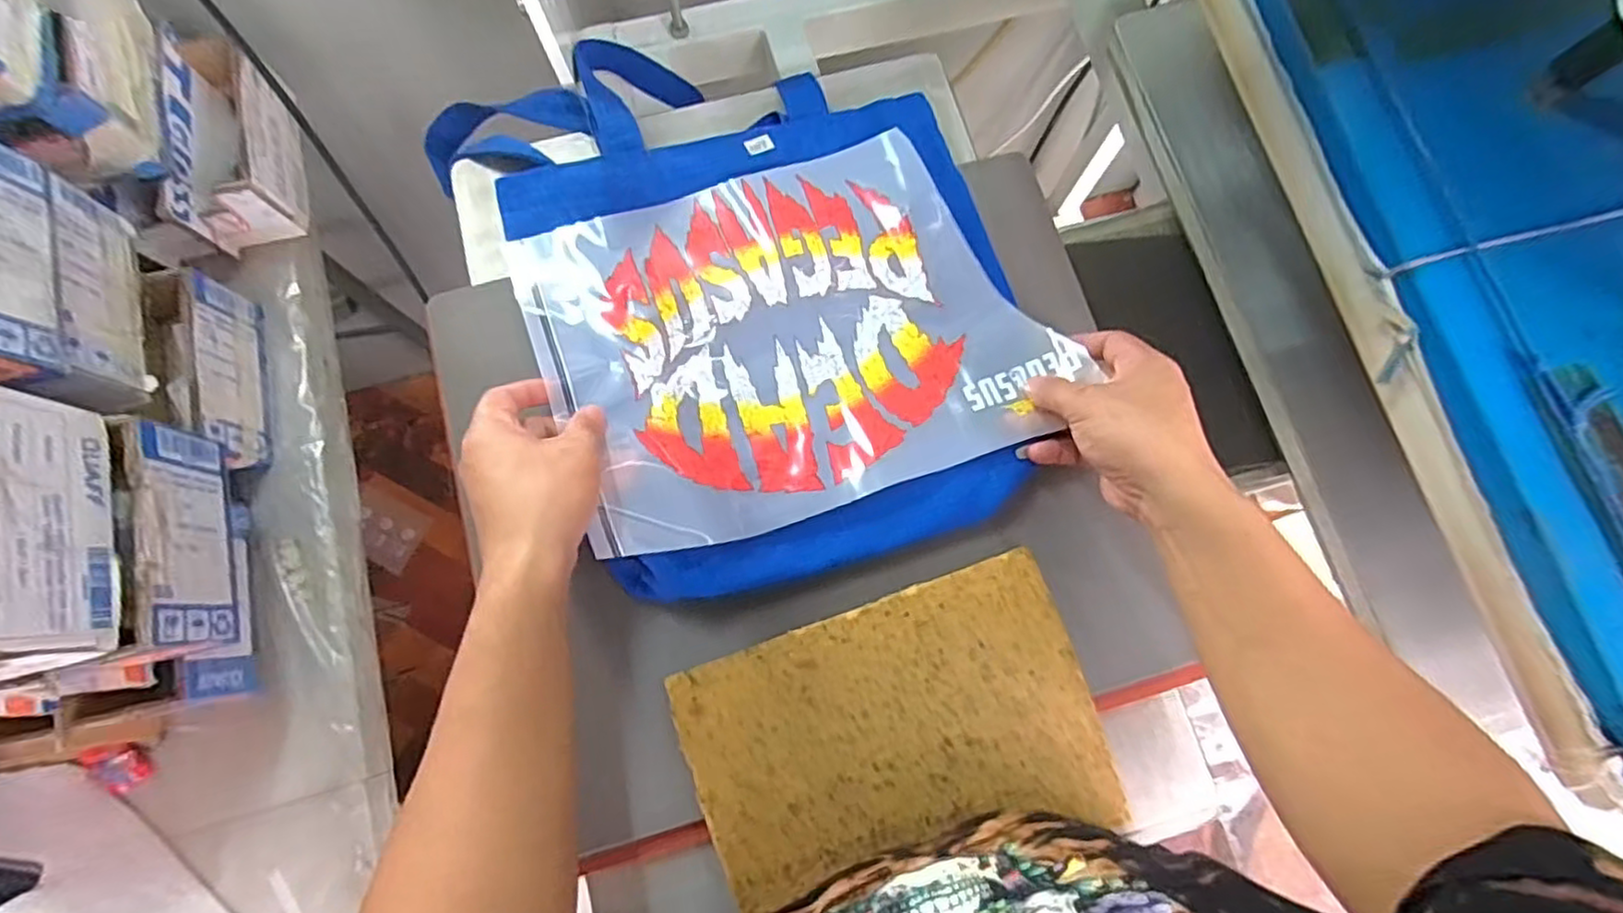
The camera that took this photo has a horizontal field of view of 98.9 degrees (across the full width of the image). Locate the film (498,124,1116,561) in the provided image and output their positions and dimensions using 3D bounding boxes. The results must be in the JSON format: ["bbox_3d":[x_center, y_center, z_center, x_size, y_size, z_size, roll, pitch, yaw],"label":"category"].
[{"bbox_3d":[-0.016,-0.087,0.471,0.320,0.030,0.247,-18,78,-5],"label":"film"}]

